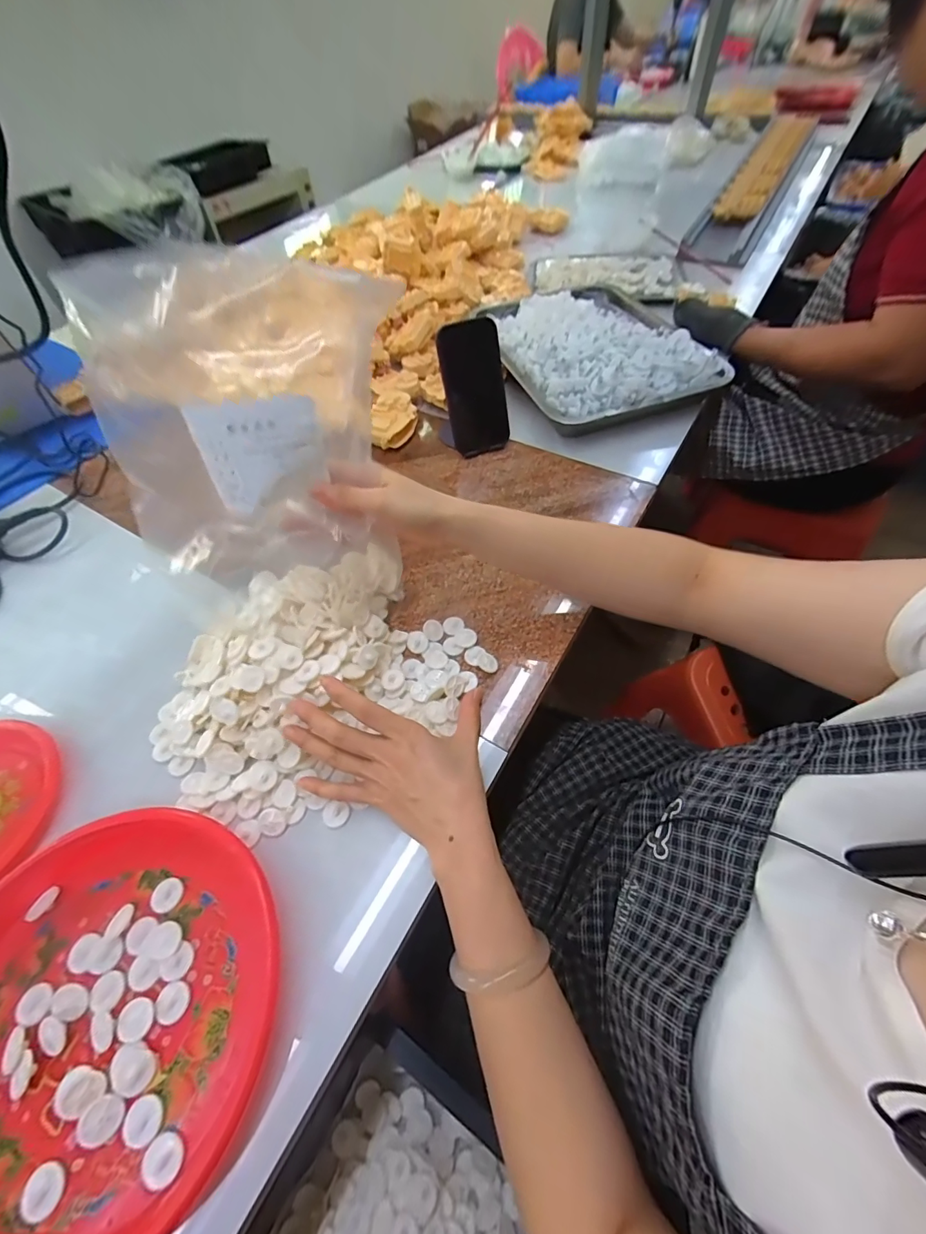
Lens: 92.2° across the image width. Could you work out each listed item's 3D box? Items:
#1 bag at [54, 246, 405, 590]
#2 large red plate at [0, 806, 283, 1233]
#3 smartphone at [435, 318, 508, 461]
[{"bbox_3d":[-0.157,-0.138,0.348,0.199,0.225,0.039,-8,34,-10],"label":"bag"},{"bbox_3d":[-0.240,0.254,0.287,0.218,0.026,0.229,-2,56,3],"label":"large red plate"},{"bbox_3d":[0.016,-0.297,0.585,0.078,0.154,0.013,-16,32,-4],"label":"smartphone"}]

